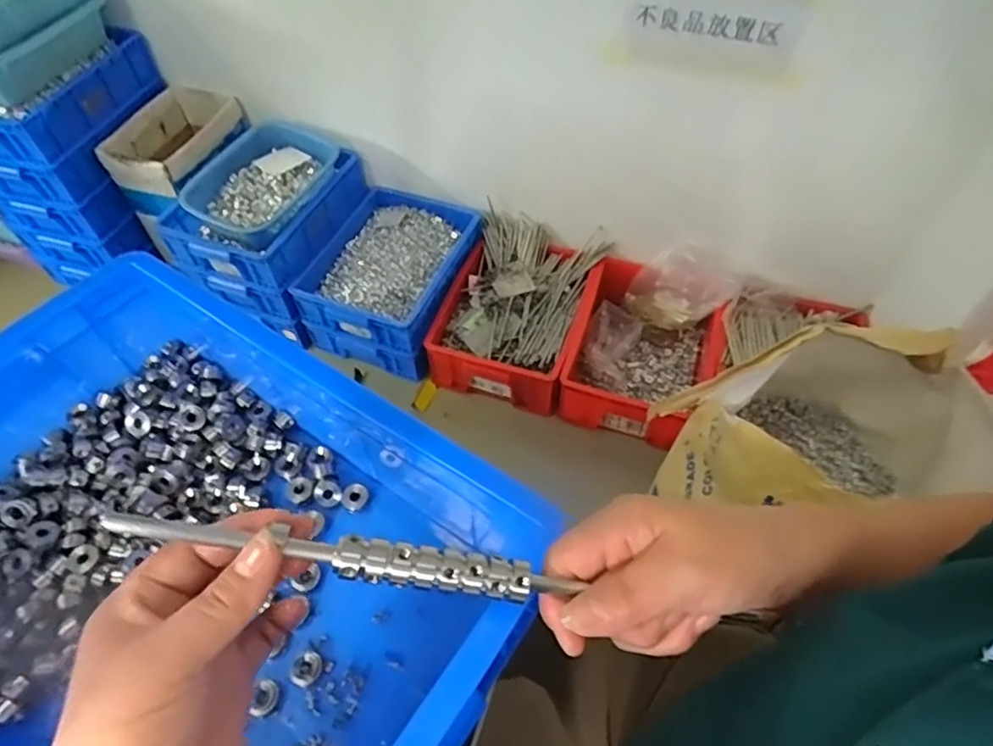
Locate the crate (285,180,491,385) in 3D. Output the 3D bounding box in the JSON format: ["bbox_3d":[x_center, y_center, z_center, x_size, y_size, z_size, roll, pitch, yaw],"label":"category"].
[{"bbox_3d":[-0.254,-0.251,1.561,0.341,0.170,0.468,14,54,11],"label":"crate"}]

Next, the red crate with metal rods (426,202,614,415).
[{"bbox_3d":[0.054,-0.164,1.499,0.337,0.163,0.467,17,55,14],"label":"red crate with metal rods"}]

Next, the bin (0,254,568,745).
[{"bbox_3d":[-0.218,0.114,0.384,0.401,0.105,0.302,29,58,21],"label":"bin"}]

